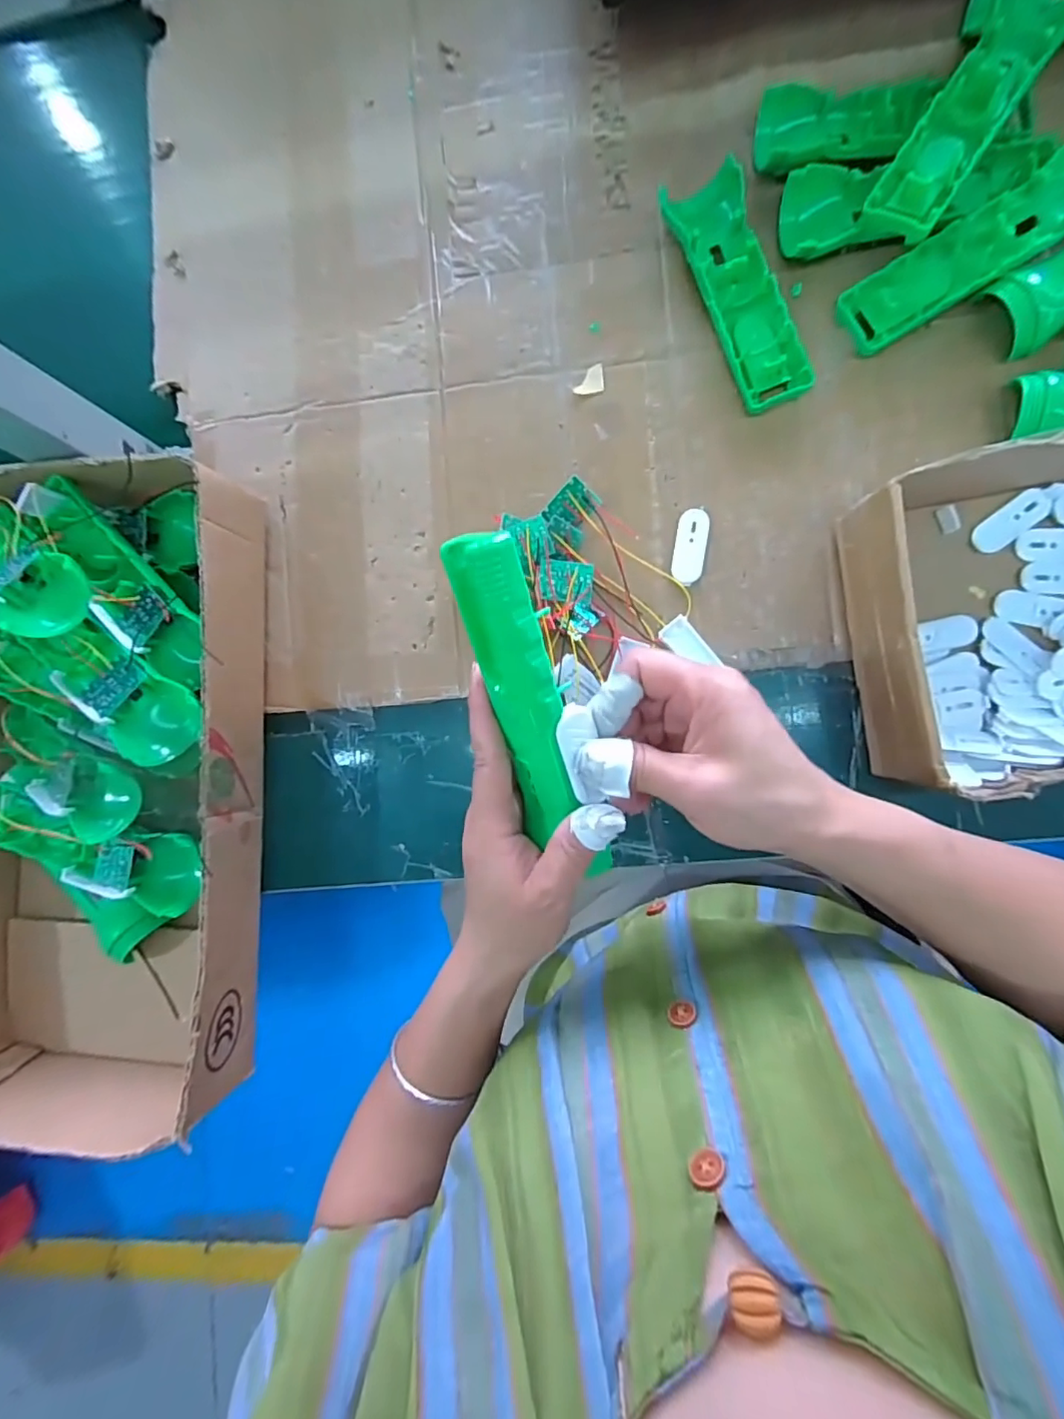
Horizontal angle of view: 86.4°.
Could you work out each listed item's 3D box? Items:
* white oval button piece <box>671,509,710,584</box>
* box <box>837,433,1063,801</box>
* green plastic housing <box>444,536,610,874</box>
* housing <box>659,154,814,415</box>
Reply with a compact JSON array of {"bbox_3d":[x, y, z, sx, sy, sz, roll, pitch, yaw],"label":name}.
[{"bbox_3d":[0.106,-0.109,0.378,0.022,0.005,0.048,8,88,9],"label":"white oval button piece"},{"bbox_3d":[0.303,-0.058,0.313,0.207,0.066,0.182,-9,85,8],"label":"box"},{"bbox_3d":[0.001,0.003,0.246,0.034,0.025,0.158,-11,117,8],"label":"green plastic housing"},{"bbox_3d":[0.134,-0.274,0.374,0.049,0.026,0.157,-18,84,8],"label":"housing"}]

